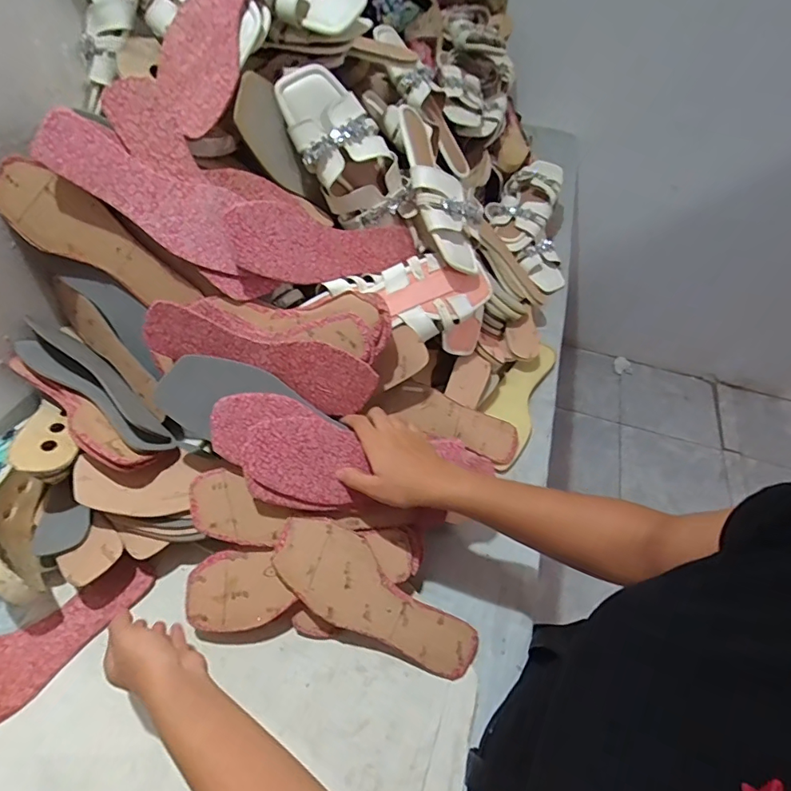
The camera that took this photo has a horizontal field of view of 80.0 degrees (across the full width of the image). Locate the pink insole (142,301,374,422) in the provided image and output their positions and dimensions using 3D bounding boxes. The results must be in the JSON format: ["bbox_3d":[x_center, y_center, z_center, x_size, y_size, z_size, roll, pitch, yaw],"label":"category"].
[{"bbox_3d":[-0.138,-0.042,0.502,0.237,0.072,0.007,22,20,-11],"label":"pink insole"}]

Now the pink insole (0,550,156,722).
[{"bbox_3d":[-0.373,0.266,0.493,0.240,0.013,0.081,-29,62,-21],"label":"pink insole"}]

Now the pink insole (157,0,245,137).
[{"bbox_3d":[-0.187,-0.392,0.486,0.081,0.015,0.238,20,95,6],"label":"pink insole"}]

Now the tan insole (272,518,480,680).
[{"bbox_3d":[-0.019,0.215,0.504,0.238,0.007,0.083,31,76,-1],"label":"tan insole"}]

